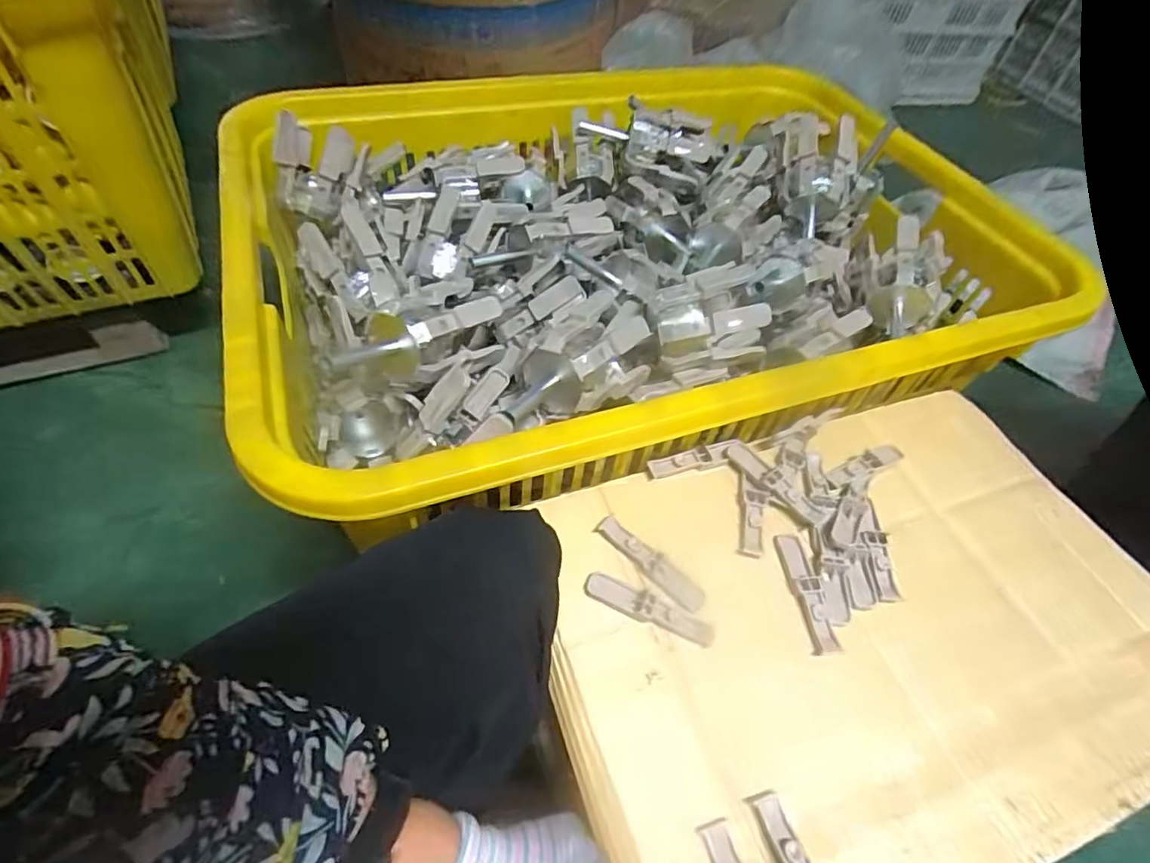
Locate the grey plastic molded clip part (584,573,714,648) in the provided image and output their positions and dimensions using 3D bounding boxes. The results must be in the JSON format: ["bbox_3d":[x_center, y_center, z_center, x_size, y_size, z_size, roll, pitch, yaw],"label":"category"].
[{"bbox_3d":[0.056,0.134,0.434,0.100,0.008,0.023,20,53,9],"label":"grey plastic molded clip part"}]

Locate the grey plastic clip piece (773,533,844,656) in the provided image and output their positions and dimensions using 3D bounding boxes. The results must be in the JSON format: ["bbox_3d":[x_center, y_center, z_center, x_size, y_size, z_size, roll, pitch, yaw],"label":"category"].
[{"bbox_3d":[0.185,0.125,0.454,0.022,0.012,0.096,-4,53,-9],"label":"grey plastic clip piece"}]

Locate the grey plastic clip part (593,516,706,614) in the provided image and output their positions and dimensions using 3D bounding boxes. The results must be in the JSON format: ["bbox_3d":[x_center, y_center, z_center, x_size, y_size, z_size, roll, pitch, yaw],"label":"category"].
[{"bbox_3d":[0.060,0.104,0.458,0.102,0.005,0.020,38,58,22],"label":"grey plastic clip part"}]

